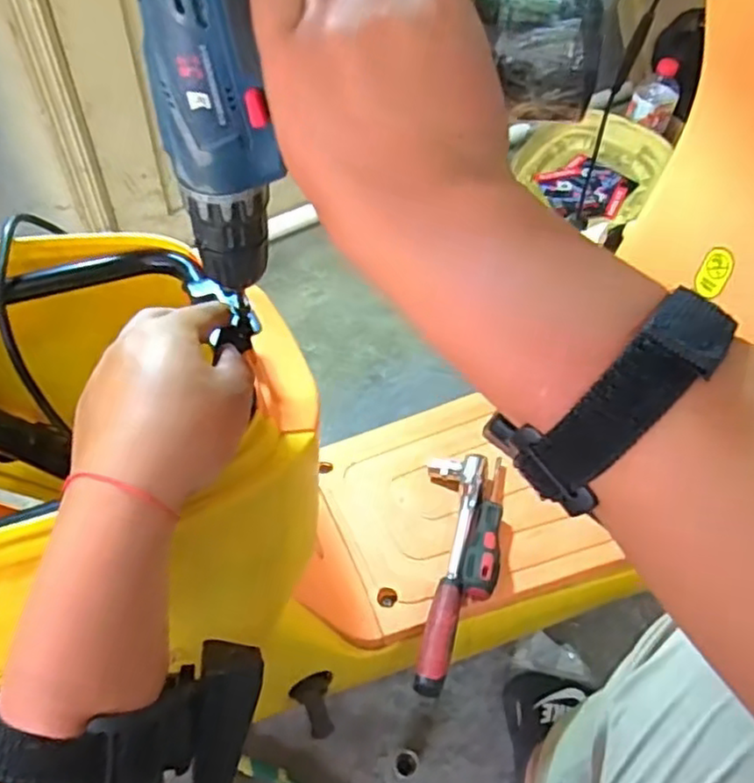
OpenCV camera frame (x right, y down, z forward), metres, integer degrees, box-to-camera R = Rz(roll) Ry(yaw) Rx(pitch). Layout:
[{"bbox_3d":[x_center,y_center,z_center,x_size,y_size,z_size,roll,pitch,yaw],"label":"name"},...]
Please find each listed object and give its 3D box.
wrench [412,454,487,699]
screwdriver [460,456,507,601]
[{"bbox_3d":[0.068,0.165,0.664,0.056,0.029,0.250,11,53,4],"label":"wrench"},{"bbox_3d":[0.112,0.138,0.685,0.033,0.039,0.149,14,53,6],"label":"screwdriver"}]

